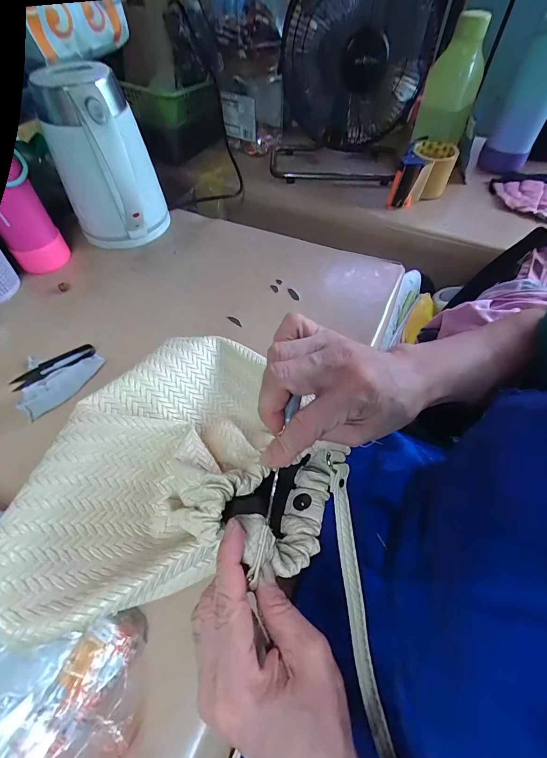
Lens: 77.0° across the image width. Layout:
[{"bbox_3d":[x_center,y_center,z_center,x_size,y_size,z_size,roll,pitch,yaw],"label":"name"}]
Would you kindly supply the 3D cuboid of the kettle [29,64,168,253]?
[{"bbox_3d":[-0.233,-0.320,0.520,0.149,0.211,0.127,22,58,15],"label":"kettle"}]

